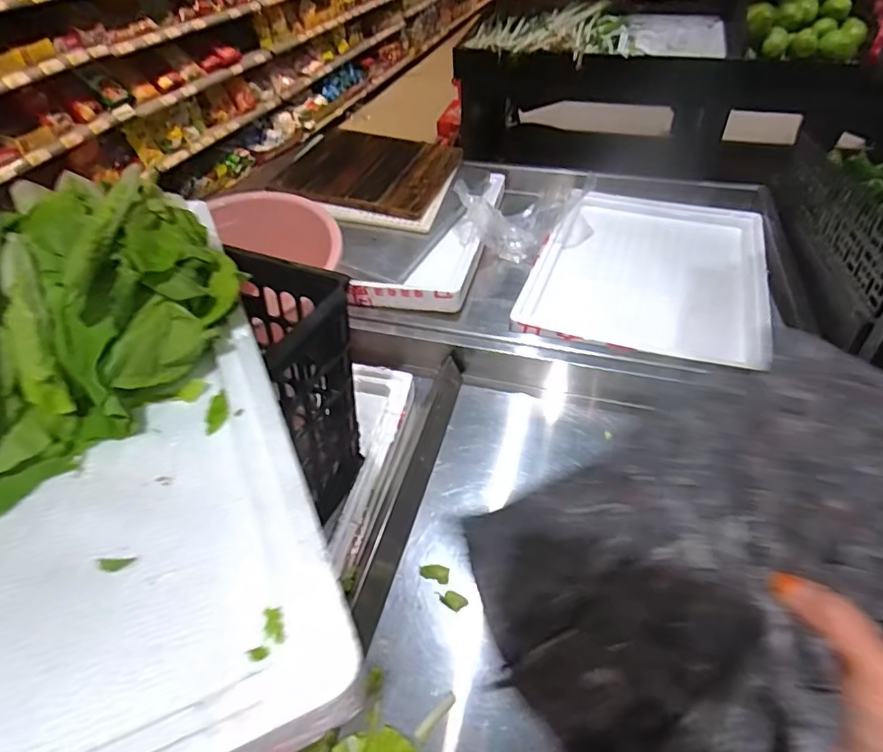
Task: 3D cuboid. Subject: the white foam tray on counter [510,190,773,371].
[{"bbox_3d":[0.458,-0.251,1.199,0.456,0.045,0.714,14,45,17],"label":"white foam tray on counter"}]

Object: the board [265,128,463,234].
[{"bbox_3d":[-0.179,-0.532,1.427,0.417,0.032,0.443,11,46,7],"label":"board"}]

